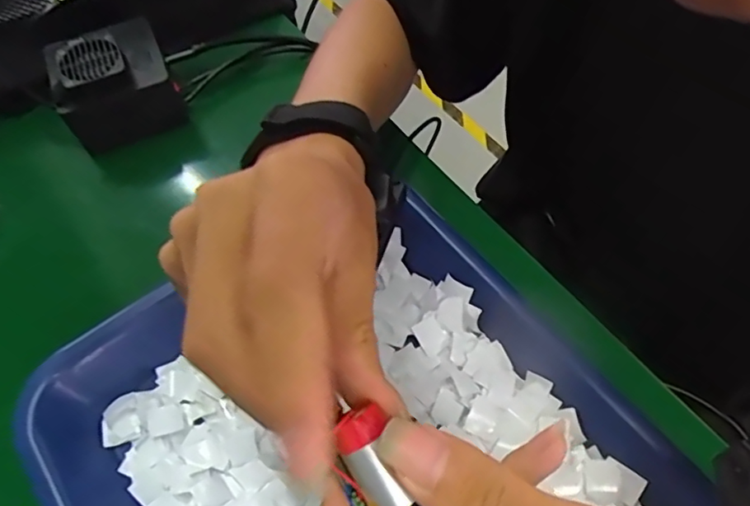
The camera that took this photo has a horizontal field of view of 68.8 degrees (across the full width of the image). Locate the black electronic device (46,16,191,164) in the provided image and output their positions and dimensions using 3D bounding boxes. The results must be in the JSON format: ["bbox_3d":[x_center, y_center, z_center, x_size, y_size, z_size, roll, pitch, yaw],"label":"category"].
[{"bbox_3d":[-0.188,-0.125,0.397,0.078,0.060,0.070,-23,63,-12],"label":"black electronic device"}]

